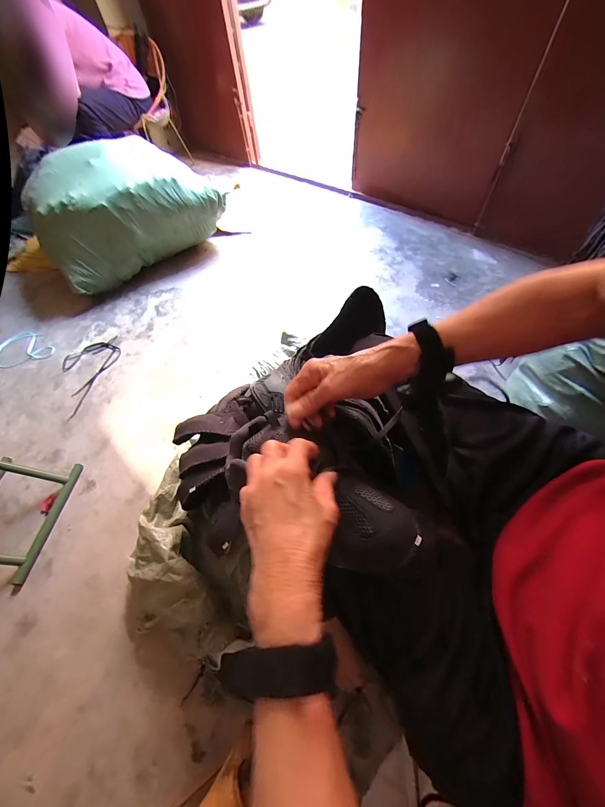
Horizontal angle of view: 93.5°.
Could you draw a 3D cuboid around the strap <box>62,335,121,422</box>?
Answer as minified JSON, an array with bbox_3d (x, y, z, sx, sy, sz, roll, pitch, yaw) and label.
[{"bbox_3d":[-0.765,-0.111,1.044,0.212,0.008,0.318,-27,61,-12],"label":"strap"}]

